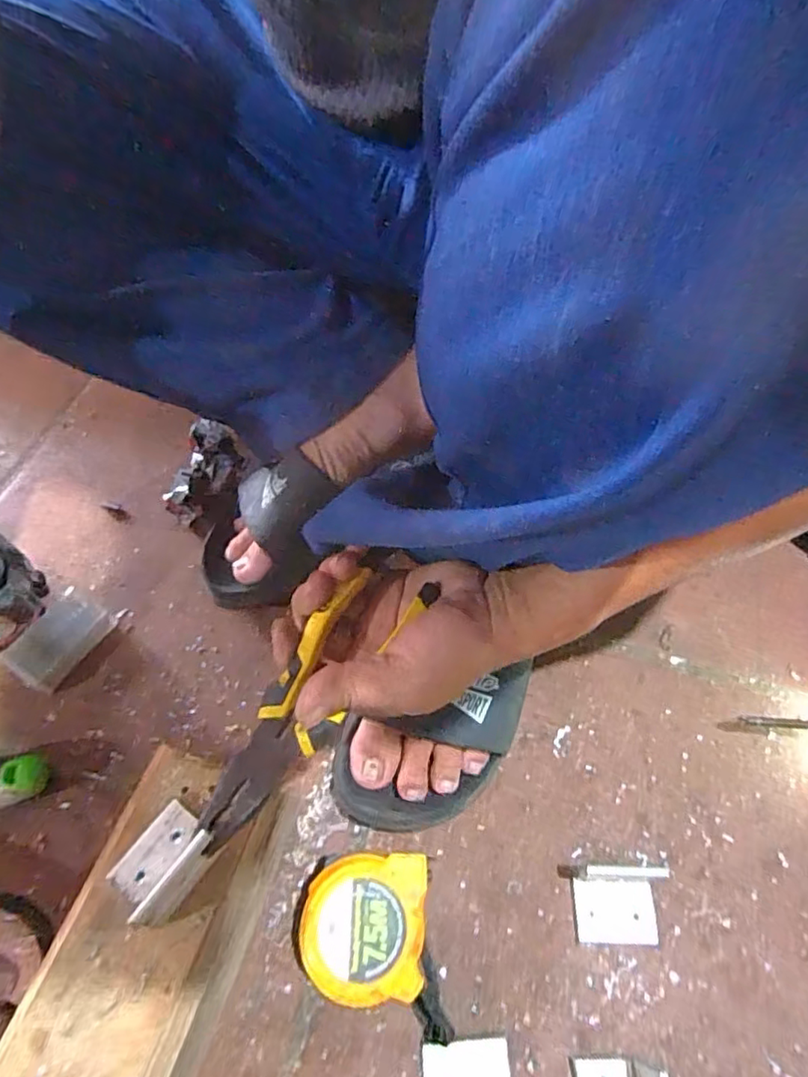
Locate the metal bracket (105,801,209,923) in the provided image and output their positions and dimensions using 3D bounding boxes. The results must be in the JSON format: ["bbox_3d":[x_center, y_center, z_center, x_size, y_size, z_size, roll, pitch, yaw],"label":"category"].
[{"bbox_3d":[-0.119,0.156,0.288,0.042,0.039,0.045,0,57,0],"label":"metal bracket"}]

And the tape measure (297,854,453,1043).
[{"bbox_3d":[-0.021,0.228,0.337,0.086,0.043,0.084,2,57,1],"label":"tape measure"}]

